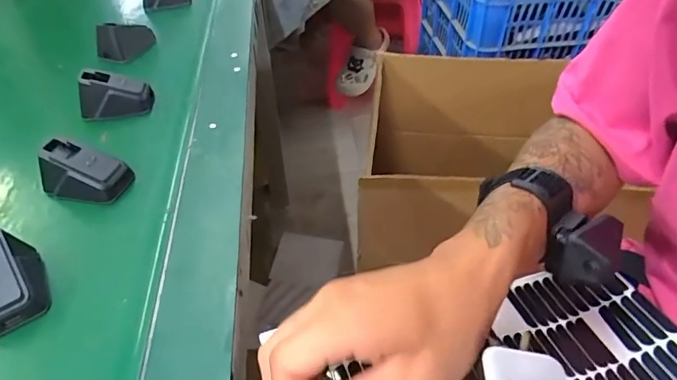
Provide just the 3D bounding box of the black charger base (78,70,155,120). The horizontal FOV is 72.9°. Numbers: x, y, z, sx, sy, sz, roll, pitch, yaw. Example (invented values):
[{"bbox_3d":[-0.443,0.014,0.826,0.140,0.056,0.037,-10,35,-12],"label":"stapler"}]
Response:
[{"bbox_3d":[-0.231,-0.099,0.473,0.068,0.039,0.033,-6,45,-3],"label":"black charger base"}]

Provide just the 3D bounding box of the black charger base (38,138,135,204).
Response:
[{"bbox_3d":[-0.215,-0.017,0.388,0.066,0.039,0.043,7,46,10],"label":"black charger base"}]

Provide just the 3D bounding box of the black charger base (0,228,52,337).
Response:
[{"bbox_3d":[-0.226,0.061,0.309,0.039,0.037,0.069,-27,49,-22],"label":"black charger base"}]

